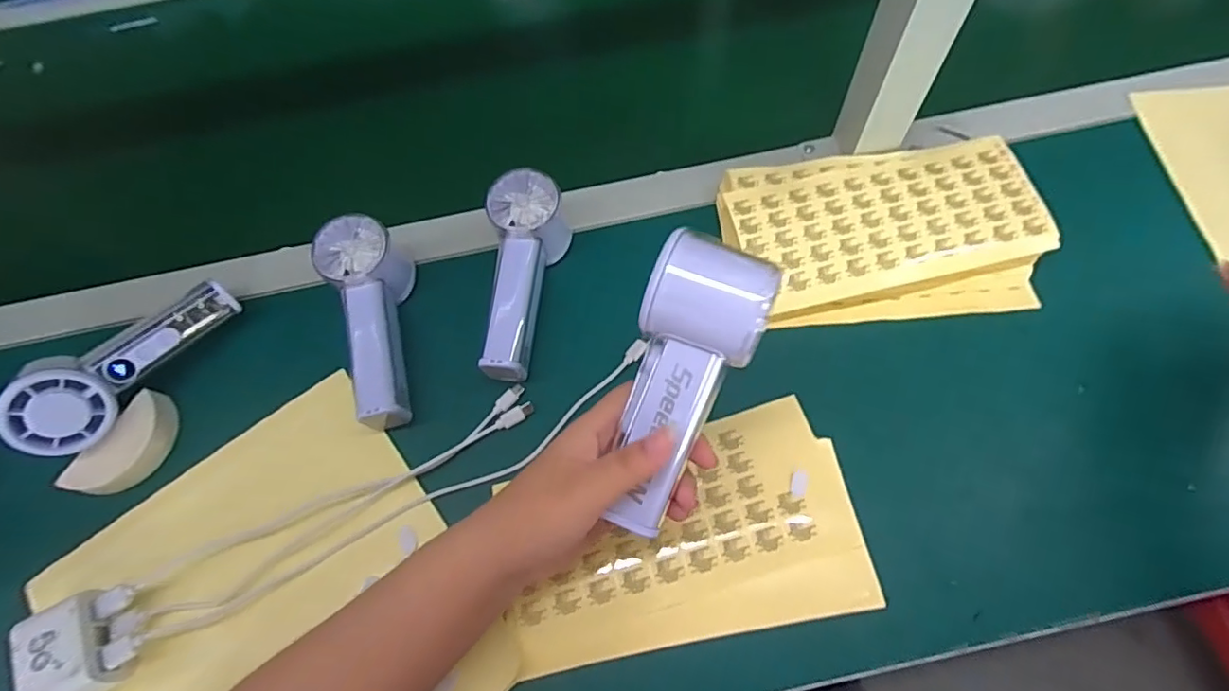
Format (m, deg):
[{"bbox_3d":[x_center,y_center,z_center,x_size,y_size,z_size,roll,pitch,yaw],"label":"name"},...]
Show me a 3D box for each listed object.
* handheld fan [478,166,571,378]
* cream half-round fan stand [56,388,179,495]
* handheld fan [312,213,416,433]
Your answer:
[{"bbox_3d":[-0.067,-0.051,0.430,0.054,0.057,0.151,0,64,3],"label":"handheld fan"},{"bbox_3d":[-0.344,0.074,0.413,0.033,0.027,0.076,28,69,16],"label":"cream half-round fan stand"},{"bbox_3d":[-0.178,-0.016,0.427,0.051,0.060,0.153,-13,79,-3],"label":"handheld fan"}]

